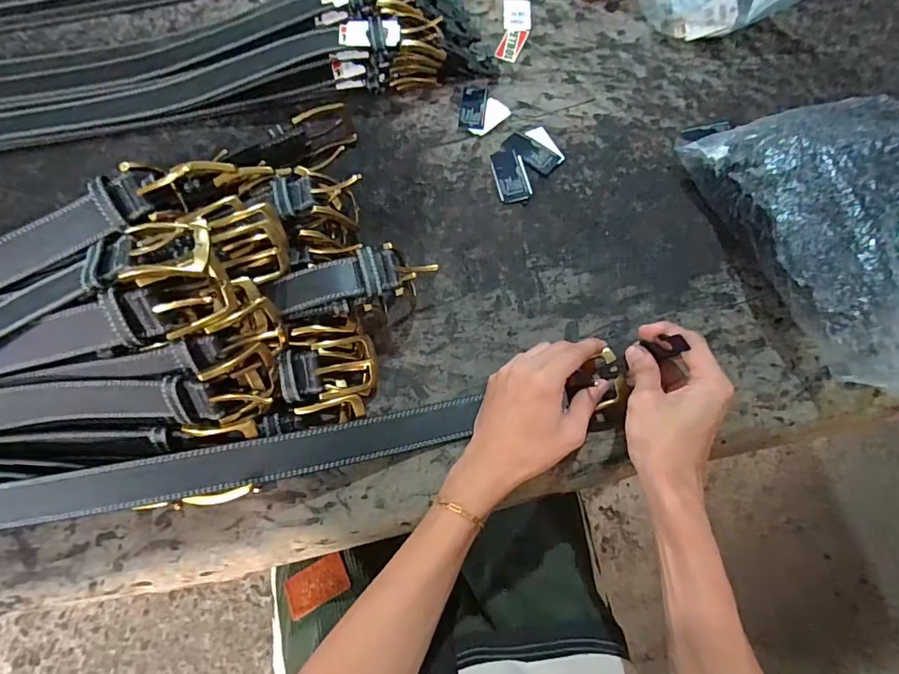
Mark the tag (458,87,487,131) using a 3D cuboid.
[{"bbox_3d":[0.026,-0.251,0.542,0.027,0.004,0.059,6,71,1],"label":"tag"}]

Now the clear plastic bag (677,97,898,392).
[{"bbox_3d":[0.359,-0.092,0.435,0.168,0.115,0.284,-14,72,-6],"label":"clear plastic bag"}]

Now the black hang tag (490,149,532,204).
[{"bbox_3d":[0.063,-0.168,0.513,0.033,0.007,0.065,-10,71,-5],"label":"black hang tag"}]

